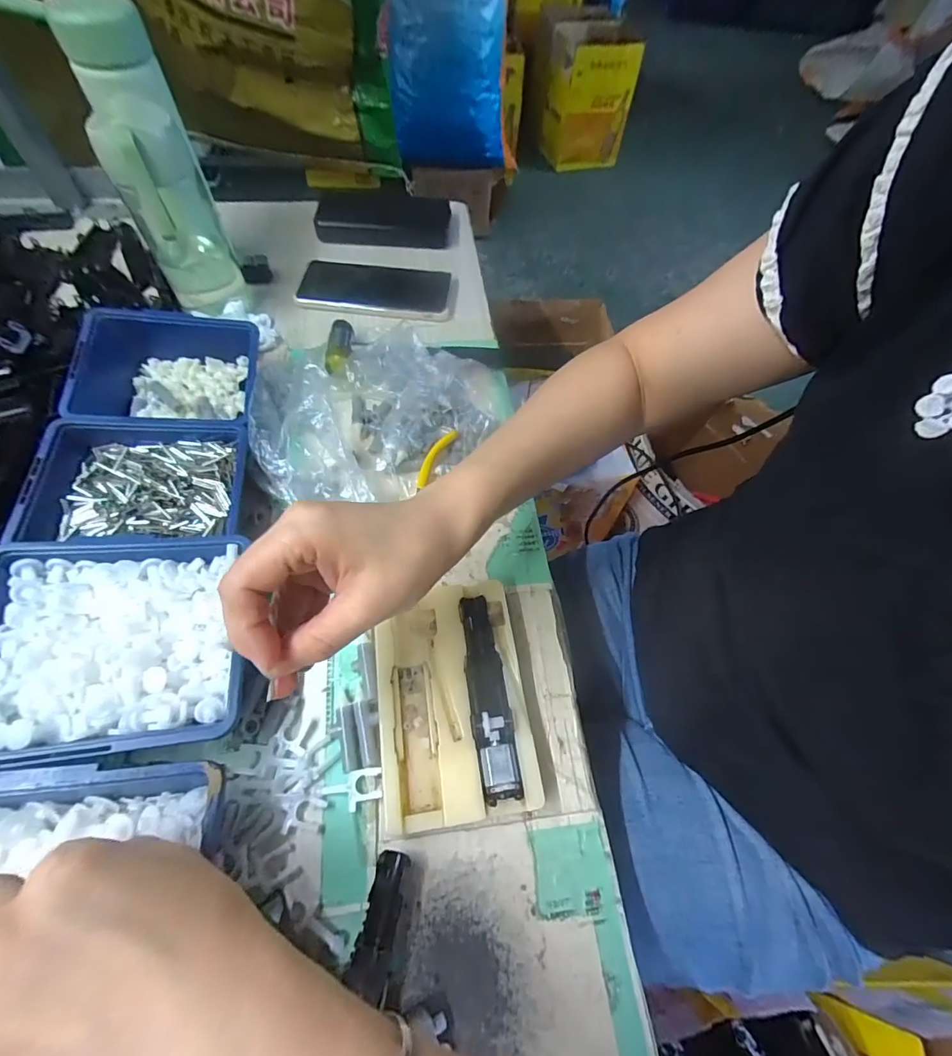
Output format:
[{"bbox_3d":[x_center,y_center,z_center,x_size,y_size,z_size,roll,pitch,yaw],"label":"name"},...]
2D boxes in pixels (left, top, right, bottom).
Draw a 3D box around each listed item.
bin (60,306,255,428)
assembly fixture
[{"bbox_3d":[-0.251,-0.118,0.370,0.132,0.058,0.109,-7,62,-8],"label":"bin"},{"bbox_3d":[-0.015,0.104,0.282,0.088,0.028,0.135,-6,62,-7],"label":"assembly fixture"}]

